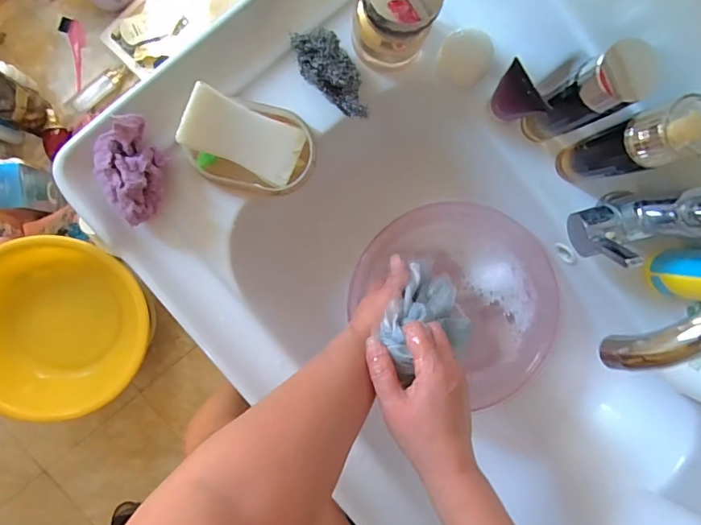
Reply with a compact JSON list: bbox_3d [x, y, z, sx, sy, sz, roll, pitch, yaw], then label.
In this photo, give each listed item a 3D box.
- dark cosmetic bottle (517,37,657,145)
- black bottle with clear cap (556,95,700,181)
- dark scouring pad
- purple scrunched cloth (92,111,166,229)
[{"bbox_3d":[0.196,-0.139,0.409,0.032,0.152,0.043,-35,93,-2],"label":"dark cosmetic bottle"},{"bbox_3d":[0.236,-0.098,0.411,0.048,0.164,0.044,0,91,-3],"label":"black bottle with clear cap"},{"bbox_3d":[-0.018,-0.187,0.463,0.044,0.022,0.099,-36,93,-2],"label":"dark scouring pad"},{"bbox_3d":[-0.204,-0.083,0.444,0.058,0.037,0.089,-22,92,-3],"label":"purple scrunched cloth"}]

